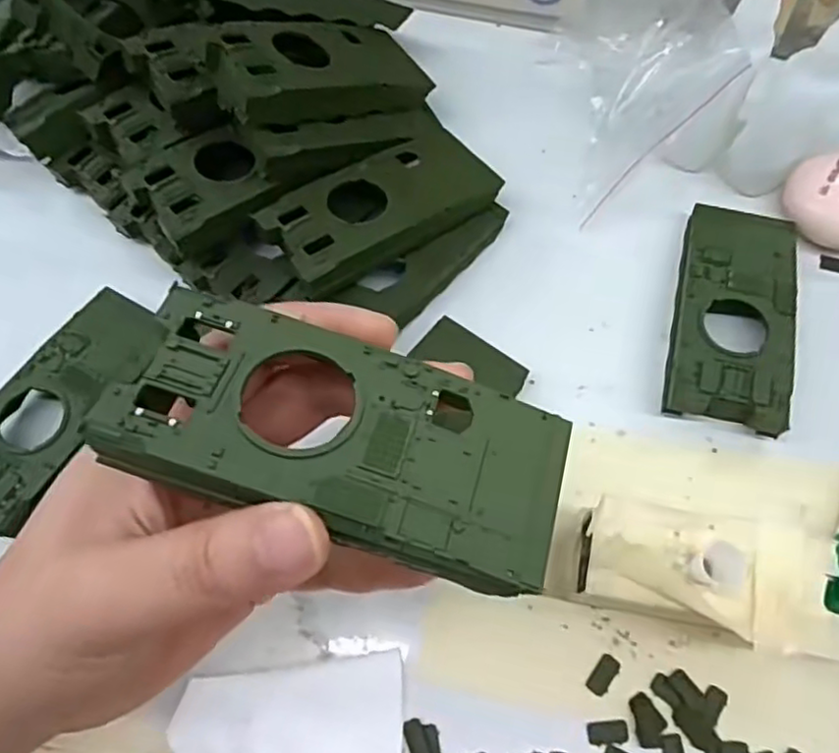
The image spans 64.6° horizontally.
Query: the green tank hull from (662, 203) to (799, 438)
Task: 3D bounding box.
[{"bbox_3d":[0.135,-0.028,0.286,0.048,0.021,0.104,12,68,7],"label":"green tank hull"}]

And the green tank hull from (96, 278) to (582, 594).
[{"bbox_3d":[-0.017,0.013,0.153,0.103,0.013,0.046,19,71,0],"label":"green tank hull"}]

